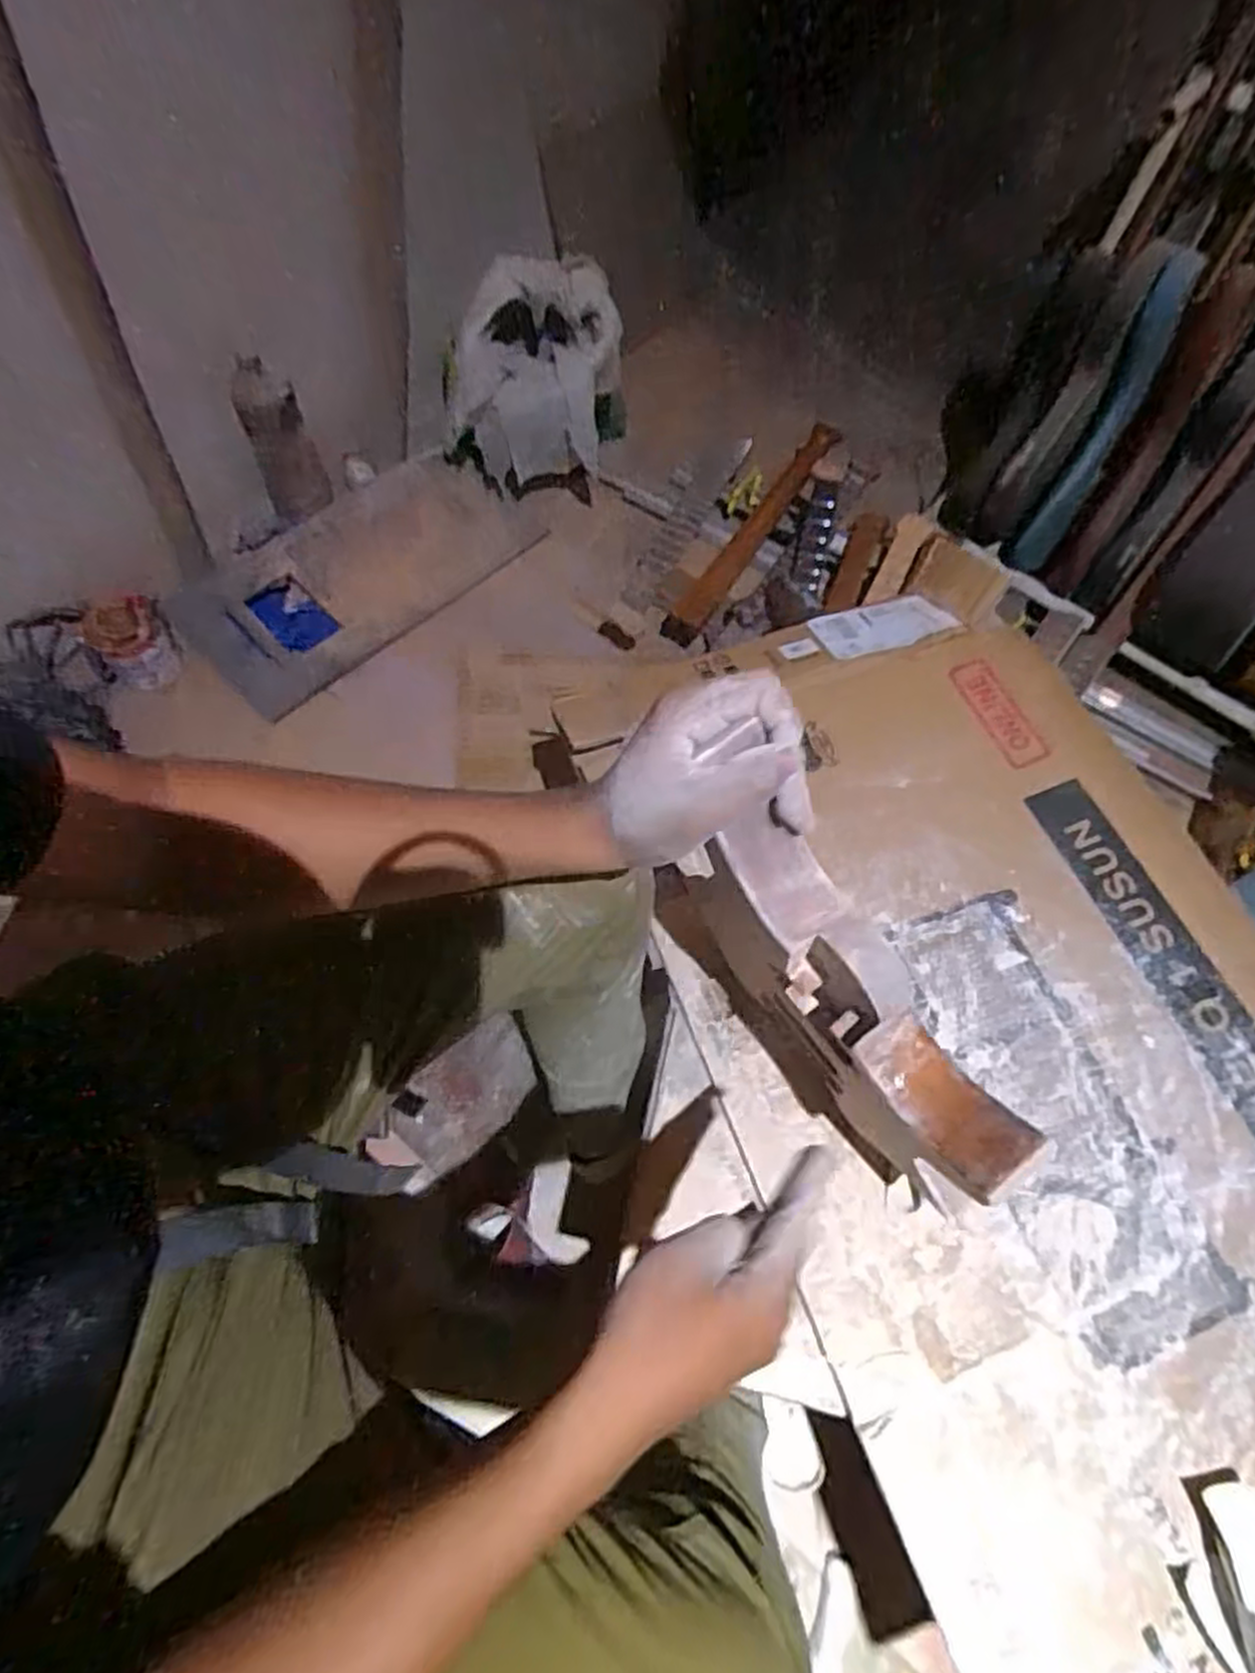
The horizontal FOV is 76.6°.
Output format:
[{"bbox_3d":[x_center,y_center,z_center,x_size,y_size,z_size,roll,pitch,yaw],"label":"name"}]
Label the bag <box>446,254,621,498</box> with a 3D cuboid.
[{"bbox_3d":[-0.160,-0.799,1.381,0.273,0.267,0.209,6,65,0],"label":"bag"}]

